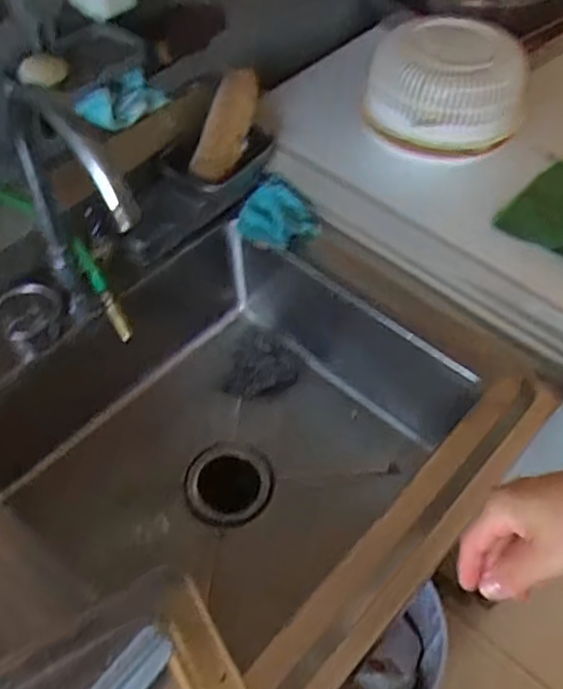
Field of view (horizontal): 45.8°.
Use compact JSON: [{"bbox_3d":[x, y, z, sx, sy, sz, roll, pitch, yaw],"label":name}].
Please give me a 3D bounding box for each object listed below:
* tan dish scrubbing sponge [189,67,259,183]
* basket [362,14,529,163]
[{"bbox_3d":[-0.067,-0.274,0.833,0.045,0.038,0.144,23,94,17],"label":"tan dish scrubbing sponge"},{"bbox_3d":[0.202,-0.308,0.801,0.168,0.103,0.186,21,56,15],"label":"basket"}]

